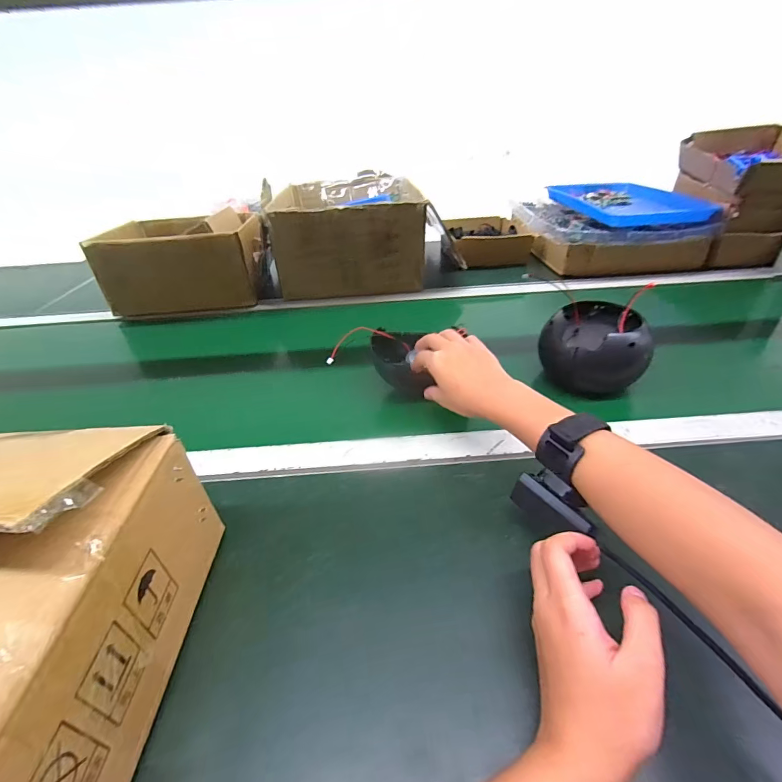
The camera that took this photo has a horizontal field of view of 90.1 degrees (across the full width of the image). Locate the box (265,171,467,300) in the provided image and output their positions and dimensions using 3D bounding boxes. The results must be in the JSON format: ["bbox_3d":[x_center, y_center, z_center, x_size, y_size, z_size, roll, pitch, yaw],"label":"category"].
[{"bbox_3d":[-0.102,-0.385,0.919,0.319,0.176,0.416,-8,36,-7],"label":"box"}]

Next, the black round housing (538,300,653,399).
[{"bbox_3d":[0.272,-0.058,0.518,0.121,0.090,0.137,25,45,33],"label":"black round housing"}]

